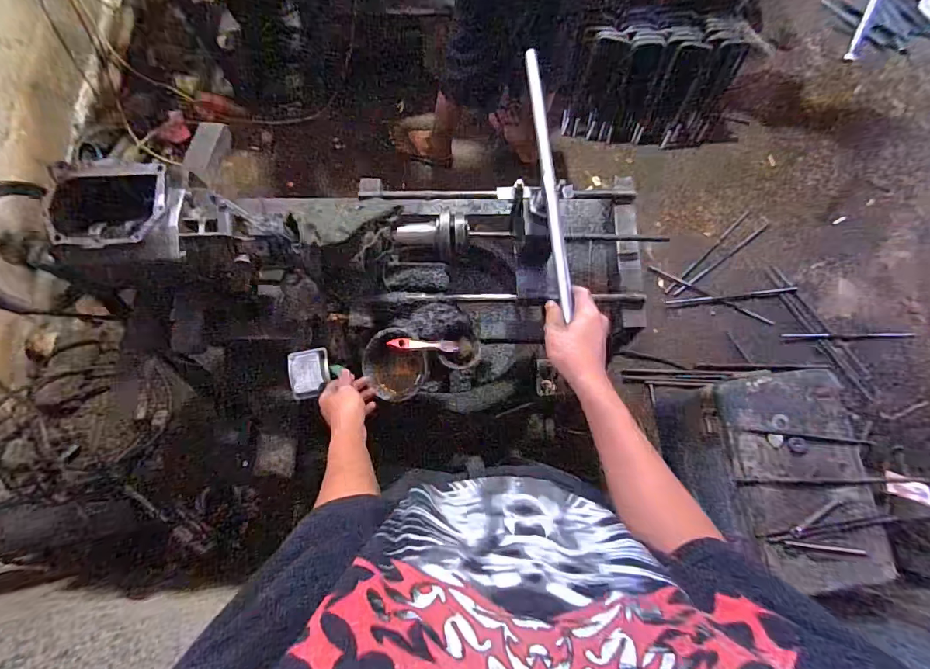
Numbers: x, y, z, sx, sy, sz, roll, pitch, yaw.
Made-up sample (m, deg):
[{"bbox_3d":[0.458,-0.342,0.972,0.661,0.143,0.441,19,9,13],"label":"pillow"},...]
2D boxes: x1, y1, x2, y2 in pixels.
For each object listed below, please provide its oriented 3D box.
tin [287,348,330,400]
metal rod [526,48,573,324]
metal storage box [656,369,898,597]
[{"bbox_3d":[-0.287,0.071,0.809,0.072,0.020,0.086,-10,76,-2],"label":"tin"},{"bbox_3d":[0.118,-0.229,0.625,0.015,0.015,0.418,-4,75,0],"label":"metal rod"},{"bbox_3d":[0.774,0.364,1.188,0.348,0.326,0.492,-5,76,0],"label":"metal storage box"}]

